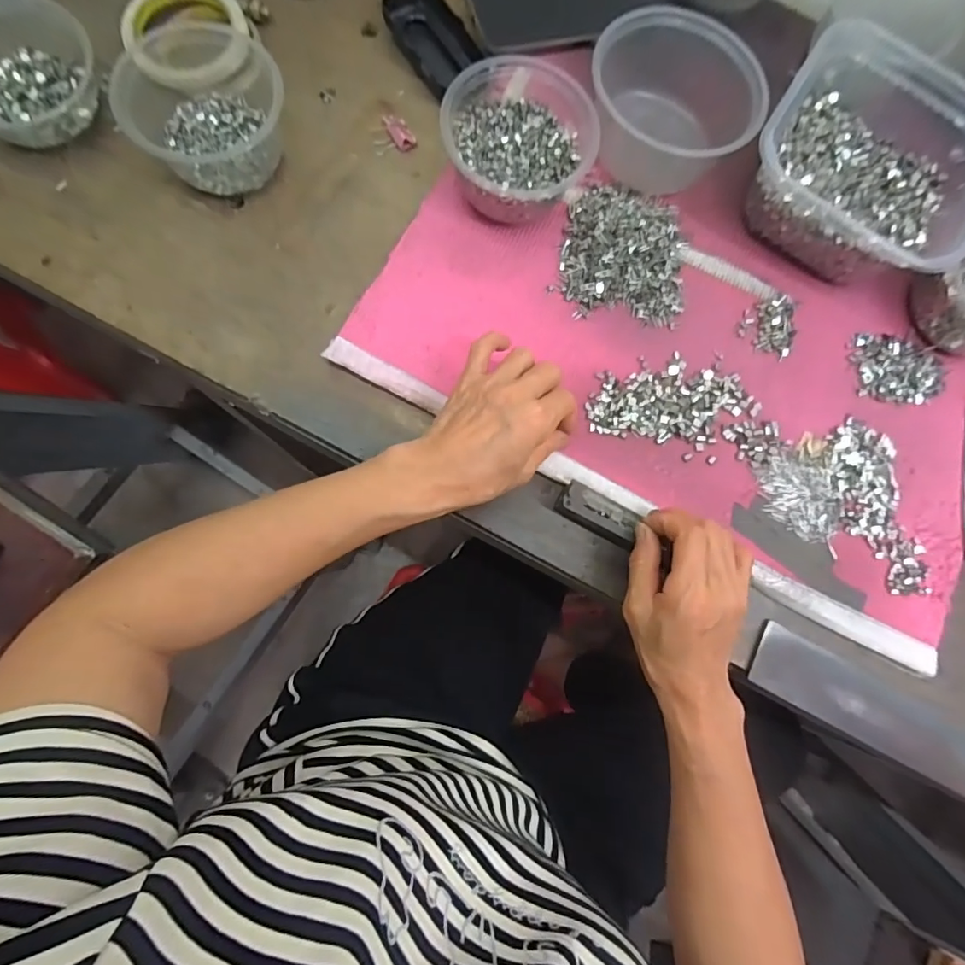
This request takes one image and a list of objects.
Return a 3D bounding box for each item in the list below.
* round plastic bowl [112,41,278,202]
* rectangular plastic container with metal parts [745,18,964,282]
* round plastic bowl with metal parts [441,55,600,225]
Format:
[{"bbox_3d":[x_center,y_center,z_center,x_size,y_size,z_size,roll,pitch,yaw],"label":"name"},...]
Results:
[{"bbox_3d":[-0.211,-0.290,0.390,0.112,0.054,0.109,1,80,-6],"label":"round plastic bowl"},{"bbox_3d":[0.312,-0.260,0.414,0.172,0.069,0.164,36,79,1],"label":"rectangular plastic container with metal parts"},{"bbox_3d":[0.023,-0.262,0.395,0.110,0.062,0.103,1,80,-6],"label":"round plastic bowl with metal parts"}]

